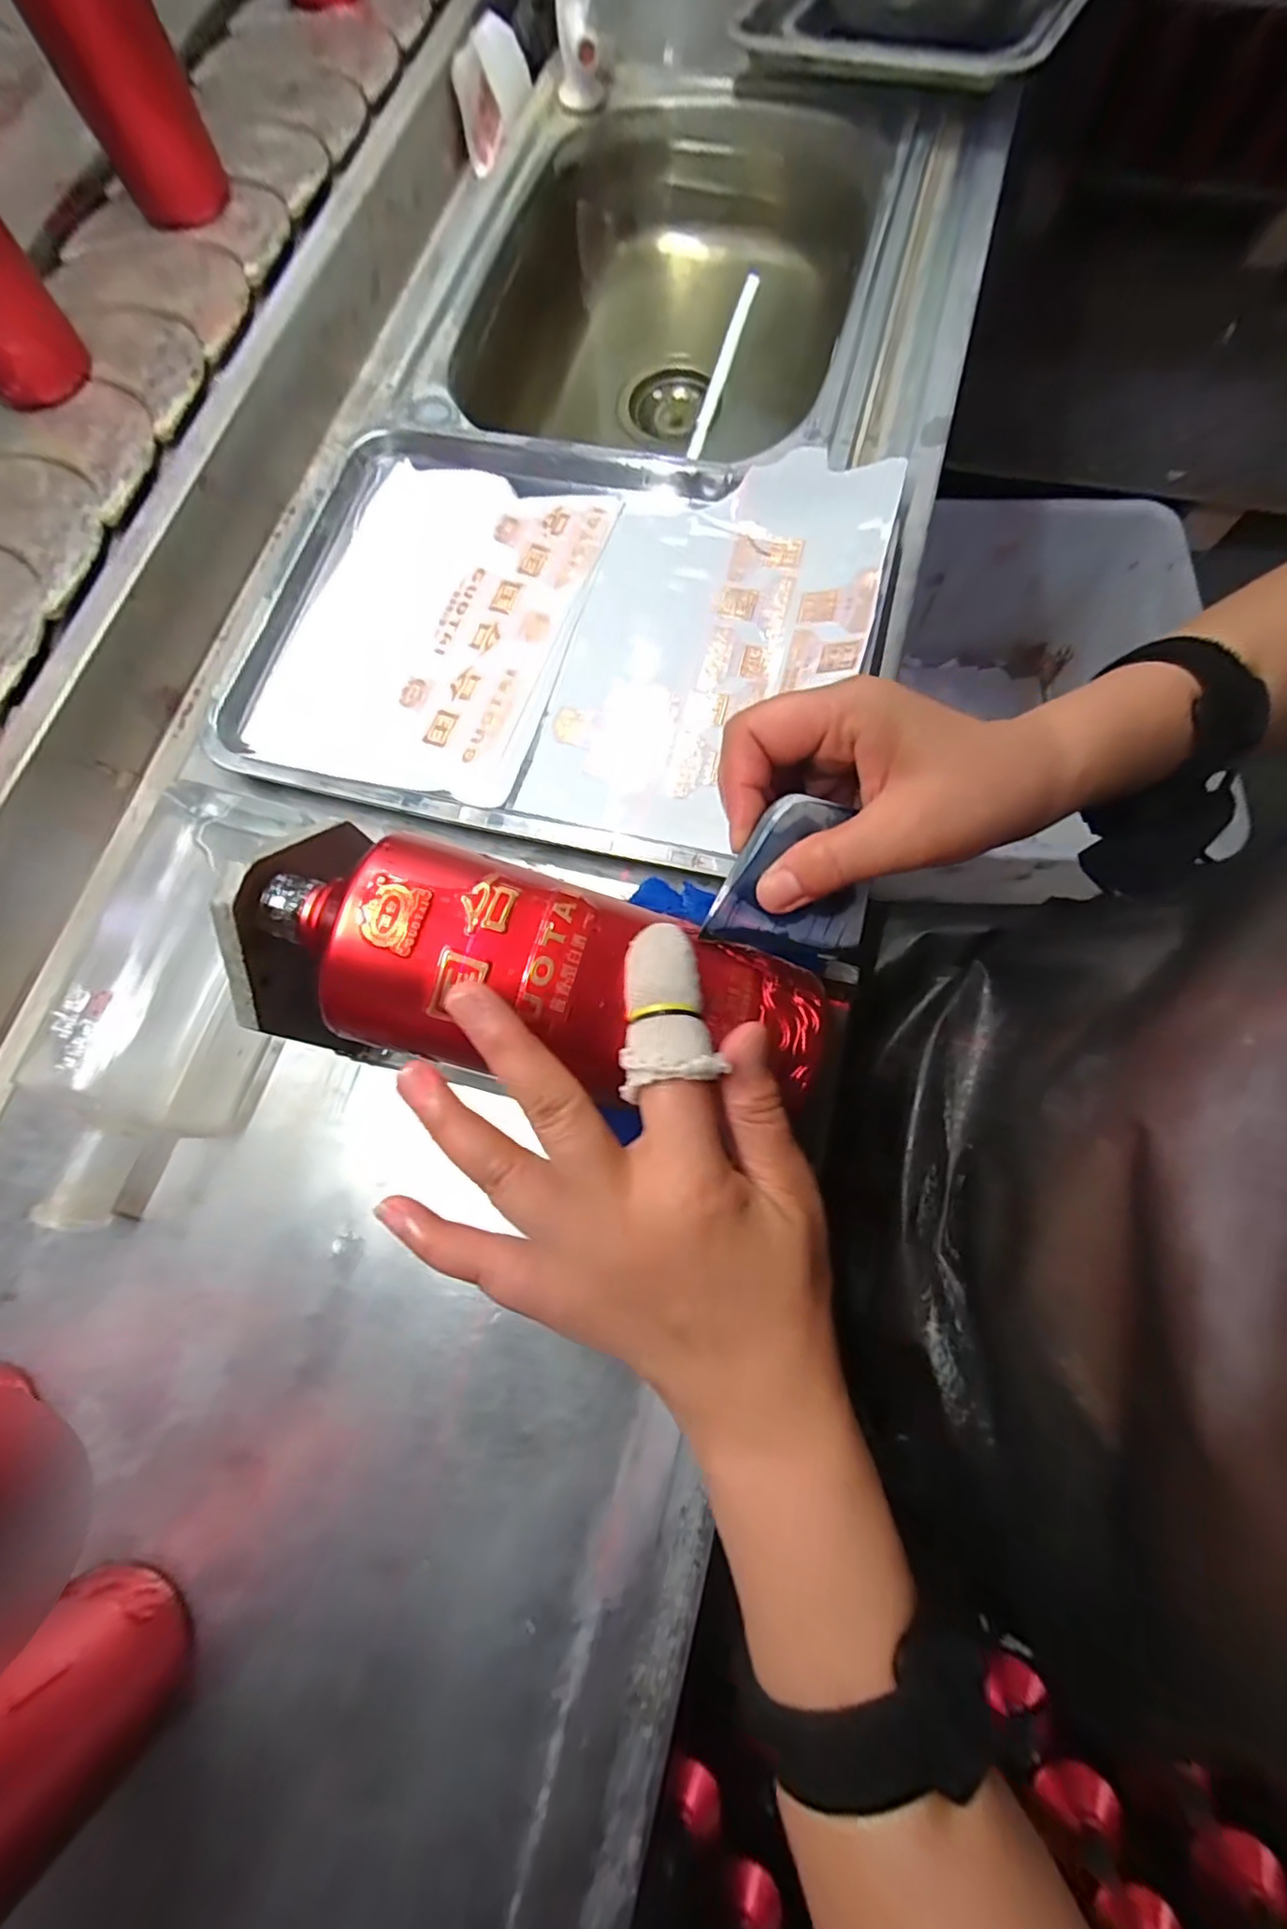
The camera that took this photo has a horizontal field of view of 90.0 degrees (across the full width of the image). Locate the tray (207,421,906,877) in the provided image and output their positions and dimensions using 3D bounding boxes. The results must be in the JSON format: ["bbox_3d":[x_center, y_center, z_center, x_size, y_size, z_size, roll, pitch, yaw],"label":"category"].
[{"bbox_3d":[-0.056,-0.206,0.399,0.367,0.034,0.277,14,77,3],"label":"tray"}]

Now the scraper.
[{"bbox_3d":[0.062,-0.034,0.251,0.073,0.006,0.056,3,115,-26],"label":"scraper"}]

